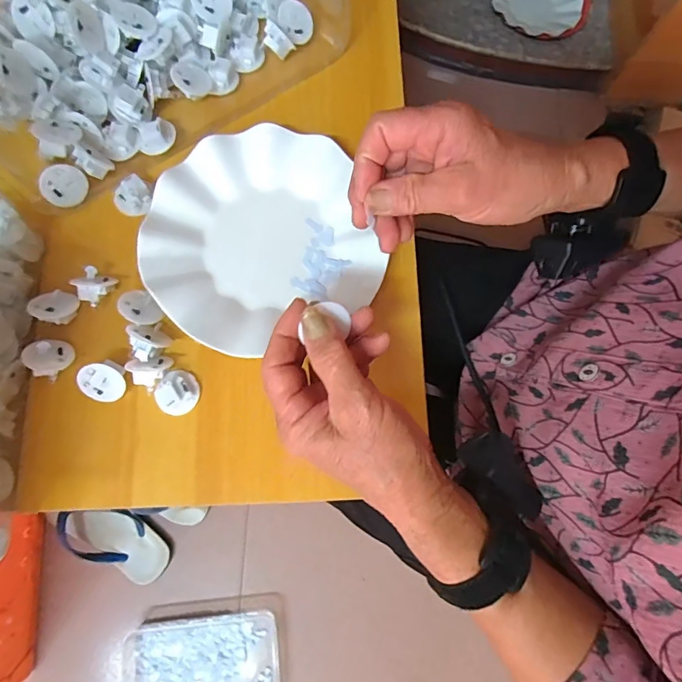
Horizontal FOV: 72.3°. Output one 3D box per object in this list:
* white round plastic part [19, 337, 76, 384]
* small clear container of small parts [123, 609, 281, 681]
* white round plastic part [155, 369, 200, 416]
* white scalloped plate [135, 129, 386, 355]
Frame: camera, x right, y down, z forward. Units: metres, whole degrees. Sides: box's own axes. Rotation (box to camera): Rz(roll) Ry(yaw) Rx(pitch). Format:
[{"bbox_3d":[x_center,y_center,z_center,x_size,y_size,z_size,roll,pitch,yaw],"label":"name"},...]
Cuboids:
[{"bbox_3d":[-0.214,0.011,0.342,0.032,0.013,0.032,23,49,-29],"label":"white round plastic part"},{"bbox_3d":[-0.219,0.521,0.736,0.235,0.042,0.140,-6,78,-3],"label":"small clear container of small parts"},{"bbox_3d":[-0.121,0.037,0.346,0.030,0.011,0.032,24,61,-24],"label":"white round plastic part"},{"bbox_3d":[-0.065,-0.080,0.367,0.172,0.025,0.163,0,78,-1],"label":"white scalloped plate"}]

